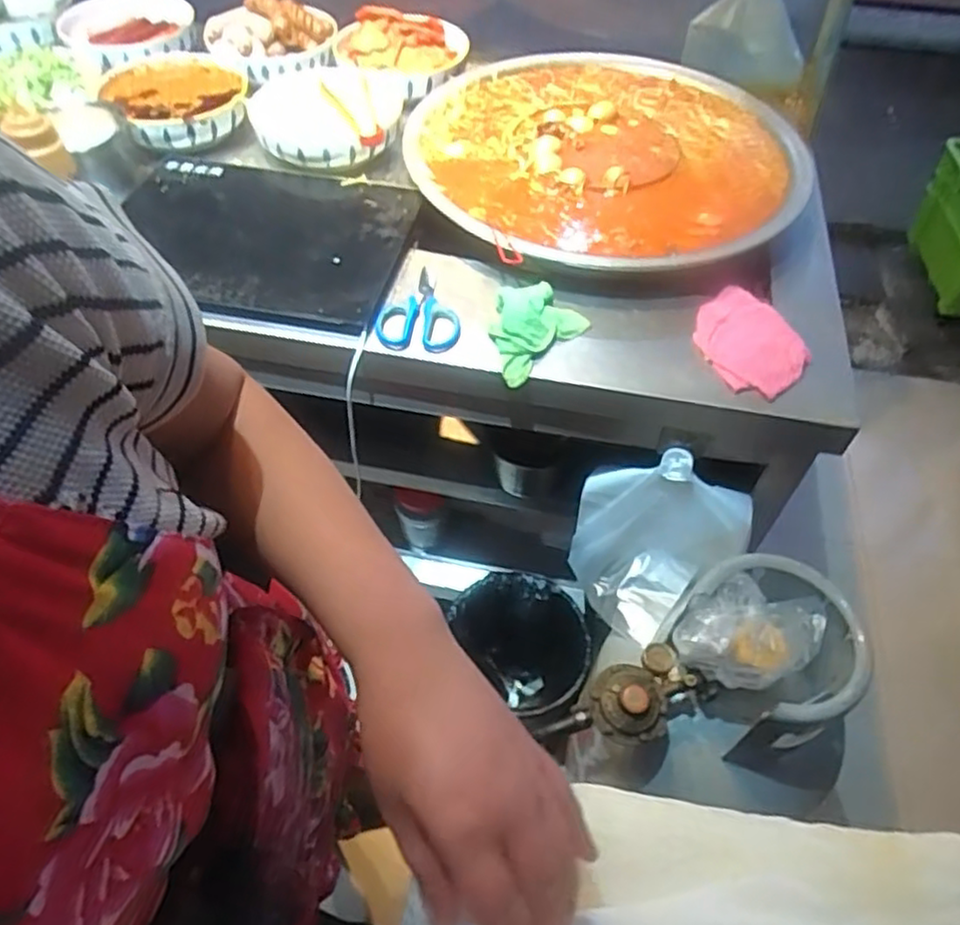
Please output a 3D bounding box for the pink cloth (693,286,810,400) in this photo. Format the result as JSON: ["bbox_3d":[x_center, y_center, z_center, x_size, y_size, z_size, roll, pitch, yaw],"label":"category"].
[{"bbox_3d":[0.322,-0.149,0.832,0.134,0.014,0.140,-38,62,-25],"label":"pink cloth"}]

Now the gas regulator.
[{"bbox_3d":[0.177,0.250,0.760,0.126,0.053,0.087,-38,62,-25],"label":"gas regulator"}]

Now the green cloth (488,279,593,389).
[{"bbox_3d":[0.051,-0.166,0.842,0.137,0.035,0.110,-38,62,-25],"label":"green cloth"}]

